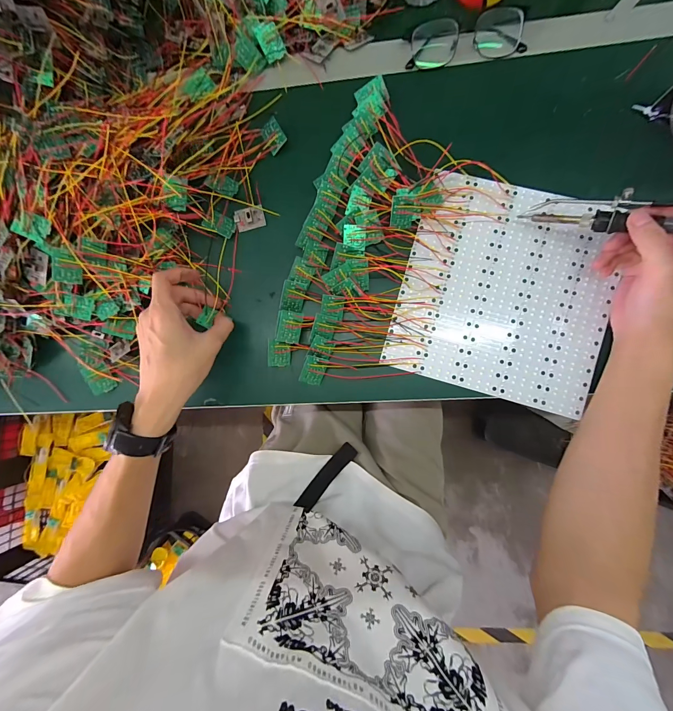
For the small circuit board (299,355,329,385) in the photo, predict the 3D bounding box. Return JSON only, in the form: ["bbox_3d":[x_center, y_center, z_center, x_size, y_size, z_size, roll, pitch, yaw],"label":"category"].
[{"bbox_3d":[-0.026,0.018,0.382,0.026,0.005,0.034,17,110,-13],"label":"small circuit board"}]

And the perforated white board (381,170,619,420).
[{"bbox_3d":[0.191,-0.073,0.372,0.221,0.009,0.231,16,90,5],"label":"perforated white board"}]

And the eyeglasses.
[{"bbox_3d":[0.153,-0.372,0.382,0.132,0.026,0.042,-4,88,4],"label":"eyeglasses"}]

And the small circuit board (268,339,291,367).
[{"bbox_3d":[-0.068,-0.002,0.388,0.027,0.007,0.034,0,113,-13],"label":"small circuit board"}]

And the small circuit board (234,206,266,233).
[{"bbox_3d":[-0.107,-0.170,0.404,0.037,0.009,0.026,-10,88,4],"label":"small circuit board"}]

